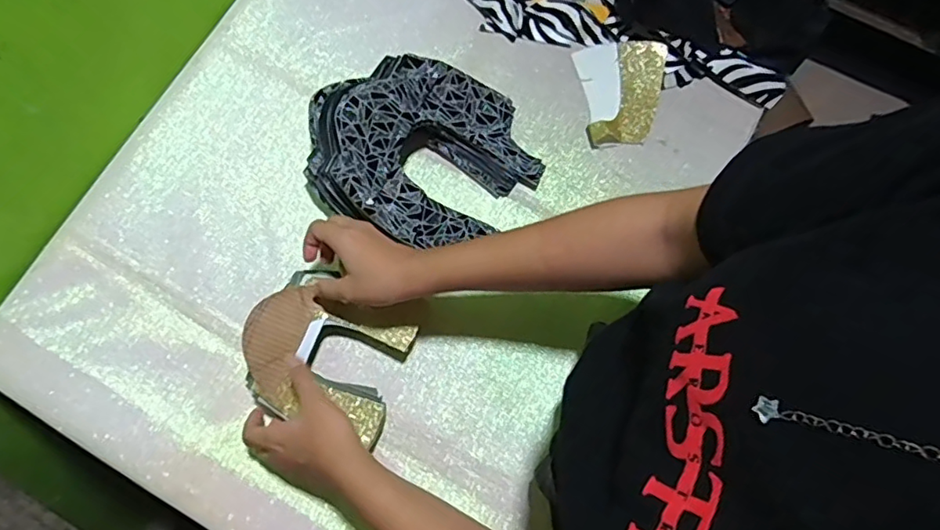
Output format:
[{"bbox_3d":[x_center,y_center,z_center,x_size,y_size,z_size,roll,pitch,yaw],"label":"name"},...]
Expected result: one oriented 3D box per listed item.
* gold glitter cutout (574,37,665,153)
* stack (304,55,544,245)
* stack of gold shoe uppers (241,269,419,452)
[{"bbox_3d":[0.177,-0.197,0.644,0.096,0.023,0.123,-7,77,-2],"label":"gold glitter cutout"},{"bbox_3d":[-0.048,-0.116,0.583,0.241,0.095,0.188,12,77,3],"label":"stack"},{"bbox_3d":[-0.136,0.083,0.539,0.142,0.058,0.131,19,78,4],"label":"stack of gold shoe uppers"}]

